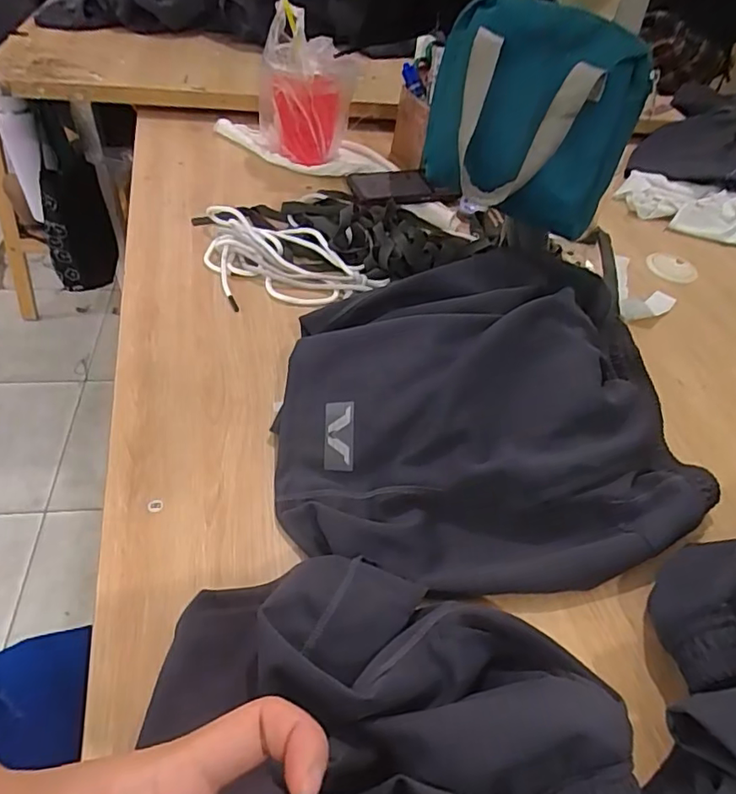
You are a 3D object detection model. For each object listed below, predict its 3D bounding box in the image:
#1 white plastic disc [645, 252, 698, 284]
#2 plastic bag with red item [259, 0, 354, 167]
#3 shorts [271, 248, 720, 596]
[{"bbox_3d":[0.408,-0.174,0.745,0.065,0.004,0.064,3,48,-4],"label":"white plastic disc"},{"bbox_3d":[-0.094,-0.437,0.800,0.139,0.191,0.116,0,48,-7],"label":"plastic bag with red item"},{"bbox_3d":[0.103,0.003,0.479,0.365,0.096,0.300,-4,48,-10],"label":"shorts"}]

